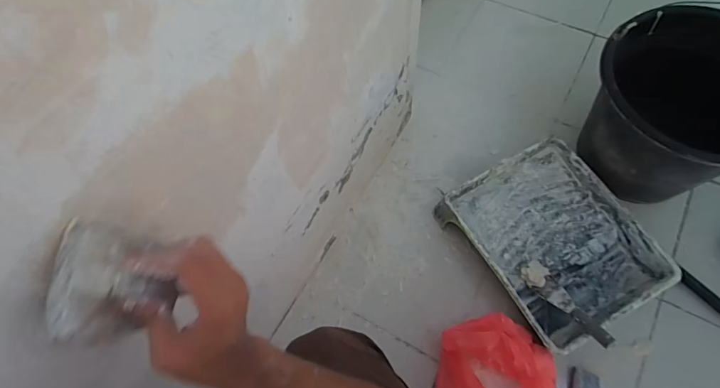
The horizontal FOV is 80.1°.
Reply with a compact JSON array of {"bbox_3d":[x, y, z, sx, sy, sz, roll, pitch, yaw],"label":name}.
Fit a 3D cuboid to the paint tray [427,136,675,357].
[{"bbox_3d":[0.364,0.087,0.821,0.280,0.090,0.341,-29,67,-10],"label":"paint tray"}]

